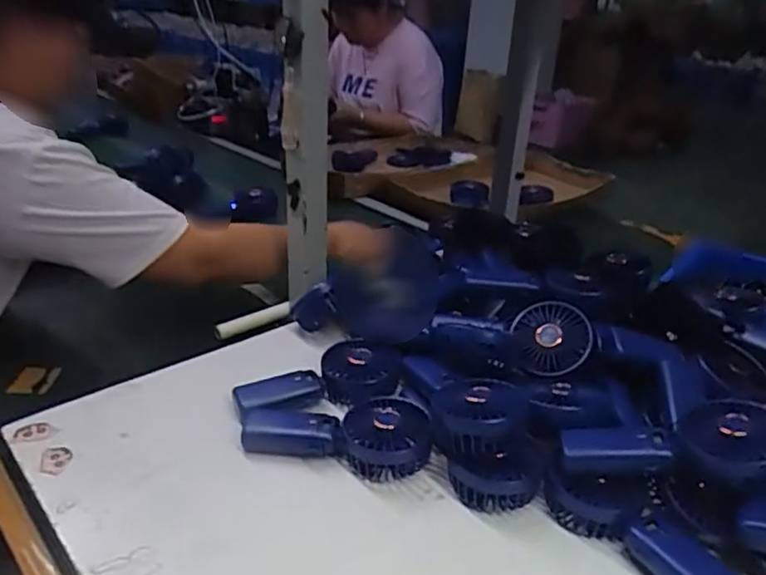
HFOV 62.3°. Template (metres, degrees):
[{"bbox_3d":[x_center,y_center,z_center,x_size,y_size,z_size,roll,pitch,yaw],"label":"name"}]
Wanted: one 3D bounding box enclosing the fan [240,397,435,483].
[{"bbox_3d":[-0.045,0.138,0.614,0.183,0.047,0.077,10,26,9],"label":"fan"}]

